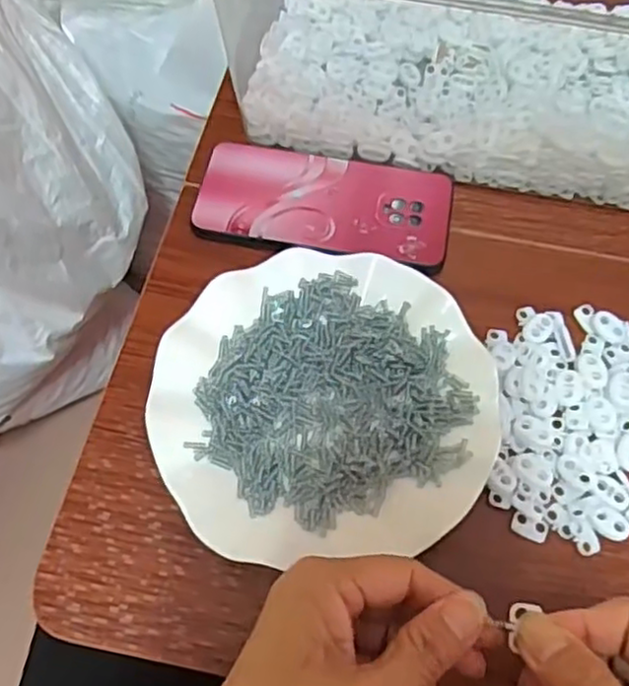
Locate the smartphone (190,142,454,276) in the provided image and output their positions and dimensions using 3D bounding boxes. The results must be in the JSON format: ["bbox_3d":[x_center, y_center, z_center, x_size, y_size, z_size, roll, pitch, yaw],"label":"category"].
[{"bbox_3d":[0.006,-0.091,0.459,0.162,0.011,0.081,12,63,5],"label":"smartphone"}]

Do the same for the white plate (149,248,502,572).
[{"bbox_3d":[0.006,0.028,0.388,0.178,0.026,0.173,1,63,-1],"label":"white plate"}]

